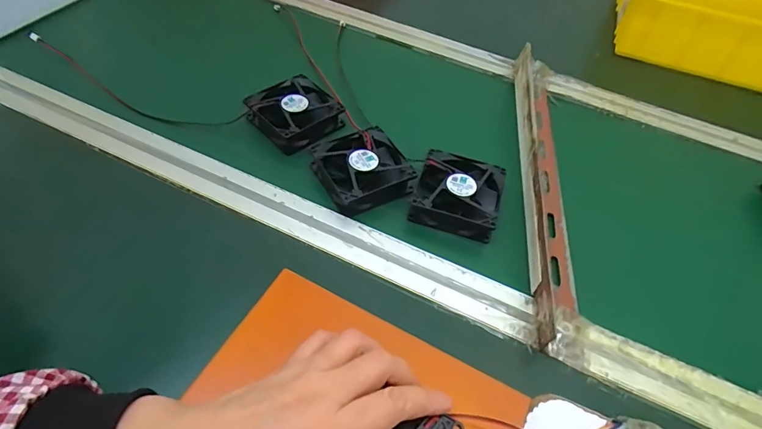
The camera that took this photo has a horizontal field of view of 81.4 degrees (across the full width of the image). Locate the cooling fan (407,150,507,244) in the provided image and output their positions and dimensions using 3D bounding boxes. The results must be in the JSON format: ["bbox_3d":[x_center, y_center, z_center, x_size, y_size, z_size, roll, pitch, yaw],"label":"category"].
[{"bbox_3d":[0.076,-0.023,0.426,0.078,0.023,0.084,18,51,9],"label":"cooling fan"}]

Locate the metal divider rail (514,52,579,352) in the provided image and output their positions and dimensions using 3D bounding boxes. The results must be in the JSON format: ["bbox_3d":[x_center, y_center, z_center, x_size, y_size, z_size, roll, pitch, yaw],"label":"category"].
[{"bbox_3d":[0.164,-0.048,0.451,0.050,0.034,0.383,10,51,3],"label":"metal divider rail"}]

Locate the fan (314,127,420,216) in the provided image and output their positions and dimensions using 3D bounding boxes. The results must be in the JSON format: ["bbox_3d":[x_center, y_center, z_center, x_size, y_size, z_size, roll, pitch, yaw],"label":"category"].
[{"bbox_3d":[-0.018,-0.045,0.435,0.082,0.026,0.084,-20,56,-21],"label":"fan"}]

